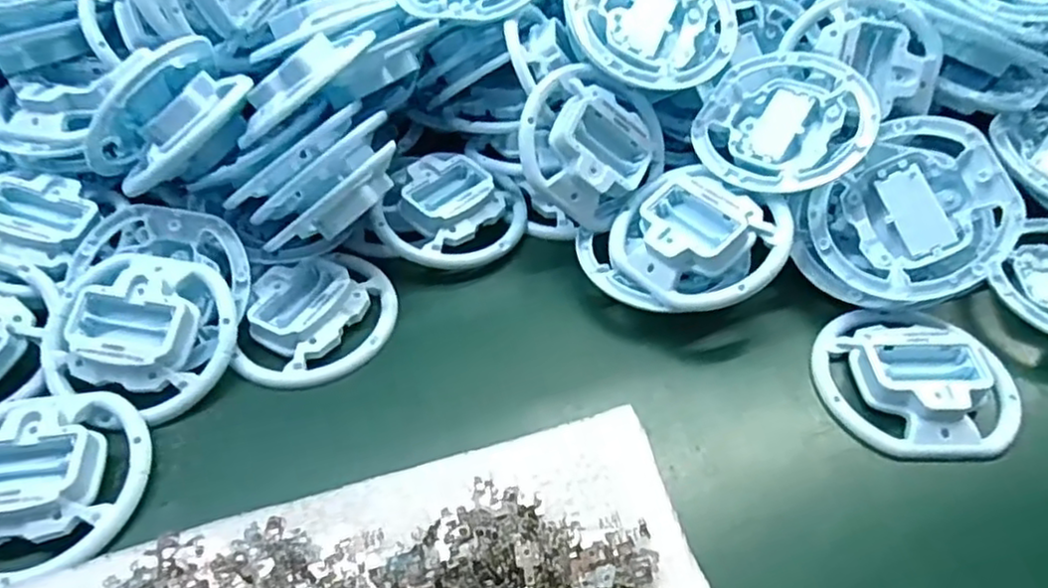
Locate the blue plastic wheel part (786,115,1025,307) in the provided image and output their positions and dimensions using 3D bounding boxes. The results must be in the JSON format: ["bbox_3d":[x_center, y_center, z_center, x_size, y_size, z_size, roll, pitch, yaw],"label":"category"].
[{"bbox_3d":[0.220,-0.042,0.409,0.112,0.019,0.098,-40,62,16],"label":"blue plastic wheel part"}]

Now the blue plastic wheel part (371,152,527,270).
[{"bbox_3d":[-0.047,-0.055,0.463,0.094,0.026,0.085,-25,60,-20],"label":"blue plastic wheel part"}]

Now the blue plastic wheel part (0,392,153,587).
[{"bbox_3d":[-0.238,0.092,0.340,0.101,0.022,0.087,-21,51,-16],"label":"blue plastic wheel part"}]

